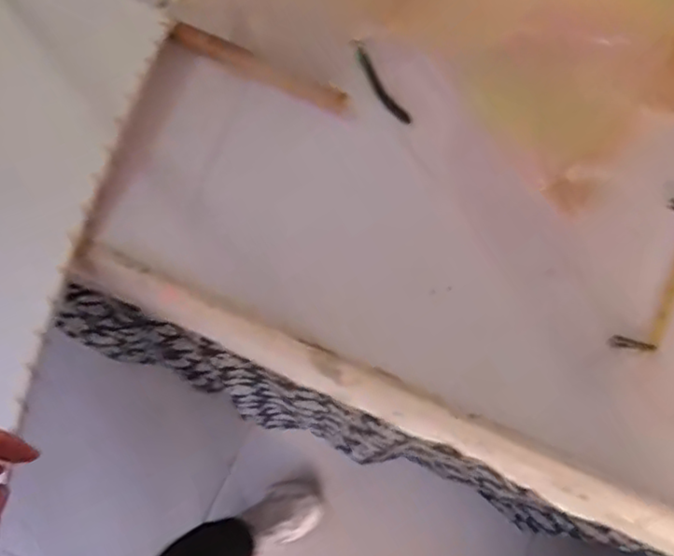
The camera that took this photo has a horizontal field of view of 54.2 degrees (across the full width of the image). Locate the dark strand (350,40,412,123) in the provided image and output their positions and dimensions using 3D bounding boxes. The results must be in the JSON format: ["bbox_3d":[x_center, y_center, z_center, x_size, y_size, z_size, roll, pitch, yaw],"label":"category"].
[{"bbox_3d":[0.044,-0.197,0.670,0.014,0.005,0.097,-34,93,-10],"label":"dark strand"}]

